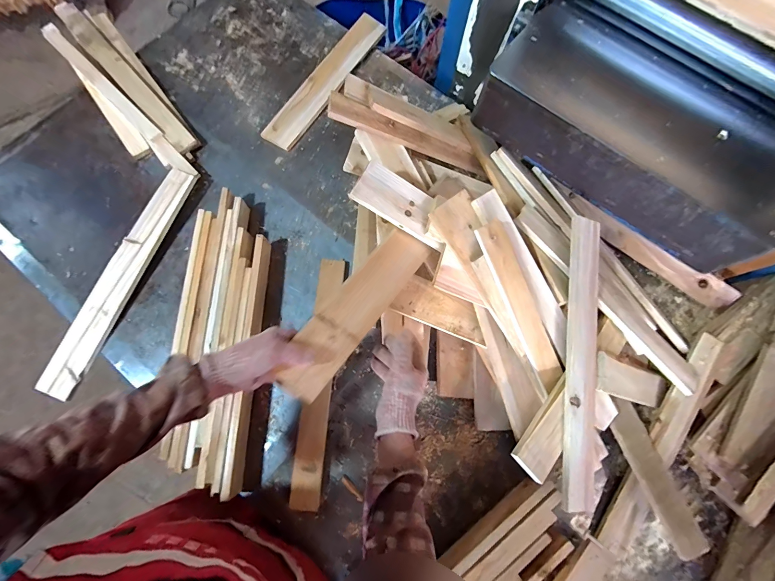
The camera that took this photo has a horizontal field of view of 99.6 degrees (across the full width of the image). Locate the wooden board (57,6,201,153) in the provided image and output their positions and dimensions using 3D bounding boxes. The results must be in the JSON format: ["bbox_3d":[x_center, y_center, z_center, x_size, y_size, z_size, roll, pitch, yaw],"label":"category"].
[{"bbox_3d":[-0.676,-0.553,0.826,0.054,0.029,0.588,-41,81,-11],"label":"wooden board"}]

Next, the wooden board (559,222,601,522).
[{"bbox_3d":[0.338,0.114,0.569,0.064,0.014,0.485,10,81,-5],"label":"wooden board"}]

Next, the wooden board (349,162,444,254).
[{"bbox_3d":[0.033,-0.151,0.581,0.182,0.012,0.088,29,71,-16],"label":"wooden board"}]

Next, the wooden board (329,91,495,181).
[{"bbox_3d":[0.058,-0.302,0.660,0.364,0.024,0.040,11,75,-26],"label":"wooden board"}]

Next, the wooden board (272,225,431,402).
[{"bbox_3d":[-0.045,0.021,0.522,0.079,0.010,0.320,42,64,-6],"label":"wooden board"}]

